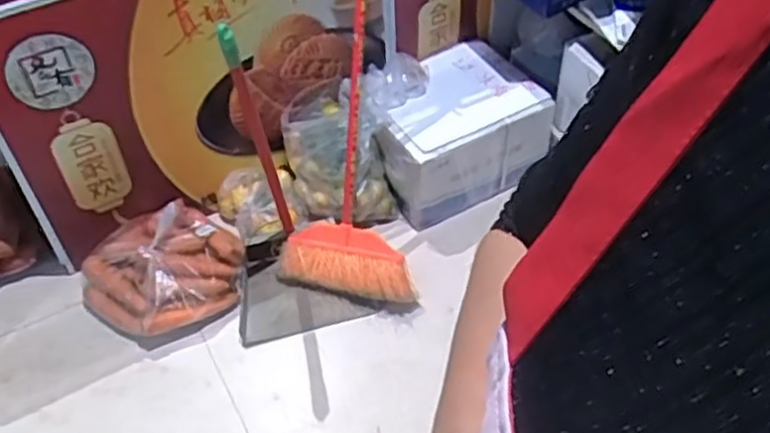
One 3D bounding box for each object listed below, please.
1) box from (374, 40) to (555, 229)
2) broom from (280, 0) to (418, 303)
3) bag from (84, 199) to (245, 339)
[{"bbox_3d":[0.167,-0.209,1.824,0.380,0.257,0.297,-19,50,-15],"label":"box"},{"bbox_3d":[-0.081,-0.271,1.579,0.330,0.923,0.175,4,21,5],"label":"broom"},{"bbox_3d":[-0.508,0.119,1.703,0.361,0.164,0.294,-25,52,-20],"label":"bag"}]

